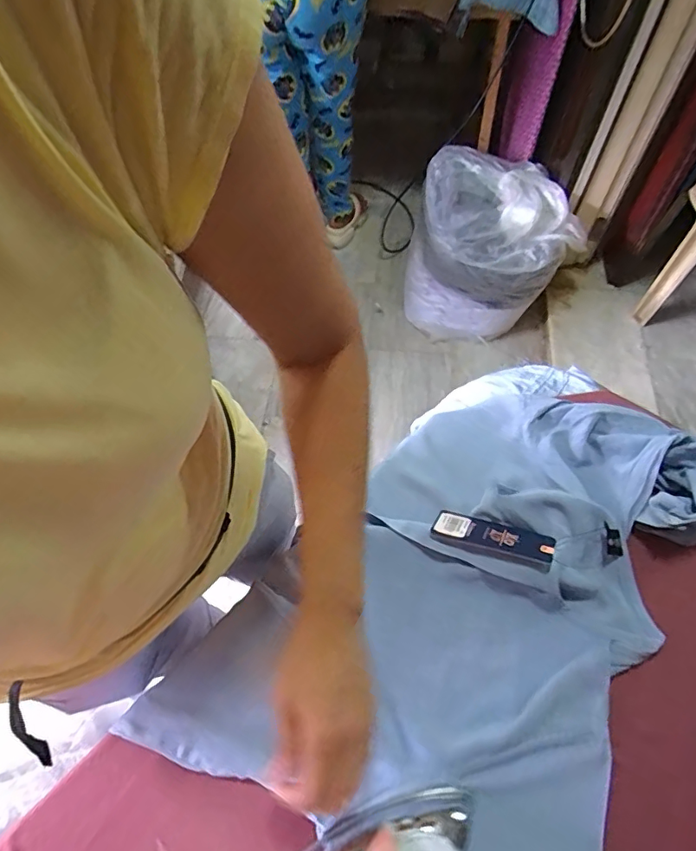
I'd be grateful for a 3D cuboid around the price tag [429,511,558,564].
[{"bbox_3d":[0.148,0.113,0.522,0.119,0.004,0.038,12,34,24],"label":"price tag"}]

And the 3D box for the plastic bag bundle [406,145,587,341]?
[{"bbox_3d":[0.471,-0.584,1.683,0.503,0.398,0.469,11,61,7],"label":"plastic bag bundle"}]

